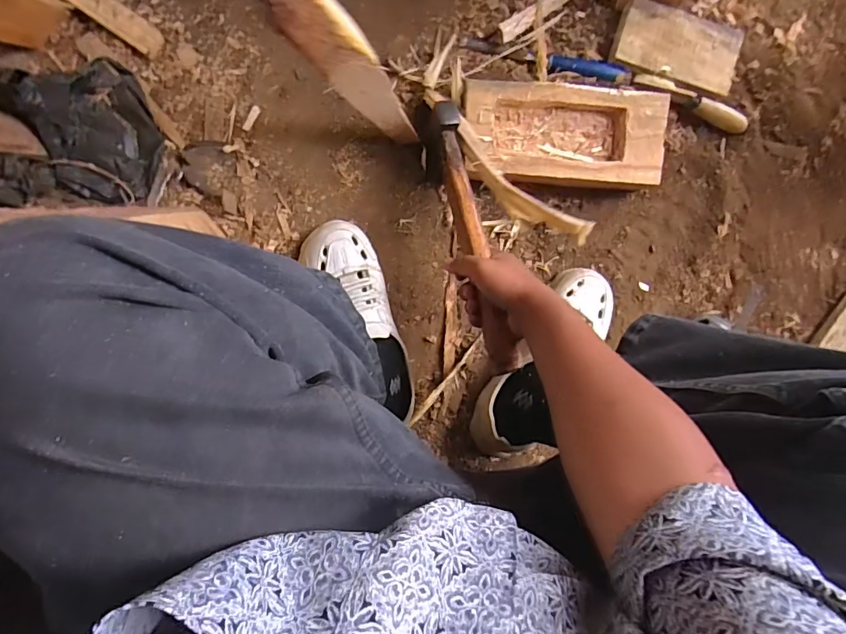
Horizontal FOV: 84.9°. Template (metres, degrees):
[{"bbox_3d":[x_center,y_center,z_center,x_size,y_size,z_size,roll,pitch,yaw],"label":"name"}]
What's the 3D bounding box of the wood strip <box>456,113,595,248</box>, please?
[{"bbox_3d":[0.098,-0.151,0.524,0.042,0.022,0.213,-39,67,-4],"label":"wood strip"}]

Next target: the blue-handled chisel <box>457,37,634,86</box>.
[{"bbox_3d":[0.168,-0.348,0.626,0.233,0.028,0.028,10,94,-4],"label":"blue-handled chisel"}]

